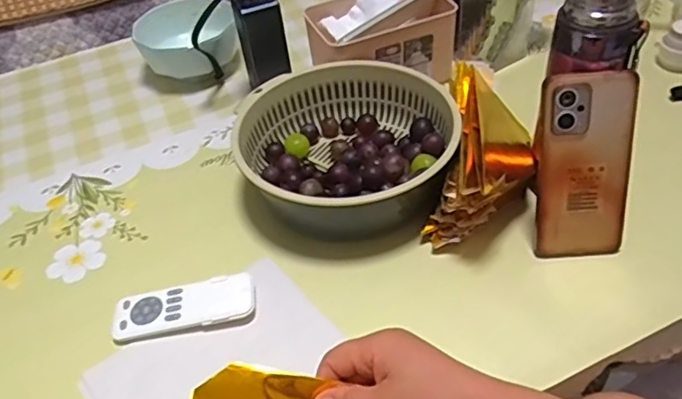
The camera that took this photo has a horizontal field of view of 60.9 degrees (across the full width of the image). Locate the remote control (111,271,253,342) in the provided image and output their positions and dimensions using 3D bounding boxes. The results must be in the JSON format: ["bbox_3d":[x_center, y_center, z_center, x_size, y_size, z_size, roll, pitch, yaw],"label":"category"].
[{"bbox_3d":[-0.139,0.099,0.519,0.124,0.019,0.047,-10,45,-2],"label":"remote control"}]

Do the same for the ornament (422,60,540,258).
[{"bbox_3d":[0.138,-0.044,0.567,0.086,0.089,0.190,8,47,15],"label":"ornament"}]

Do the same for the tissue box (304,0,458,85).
[{"bbox_3d":[0.047,-0.208,0.723,0.169,0.075,0.135,-15,45,-8],"label":"tissue box"}]

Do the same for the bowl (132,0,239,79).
[{"bbox_3d":[-0.206,-0.214,0.796,0.127,0.071,0.136,-4,45,4],"label":"bowl"}]

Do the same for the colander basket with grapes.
[{"bbox_3d":[0.007,-0.055,0.613,0.220,0.080,0.199,-7,45,0],"label":"colander basket with grapes"}]

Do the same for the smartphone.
[{"bbox_3d":[0.206,-0.028,0.496,0.077,0.161,0.015,-3,23,5],"label":"smartphone"}]

